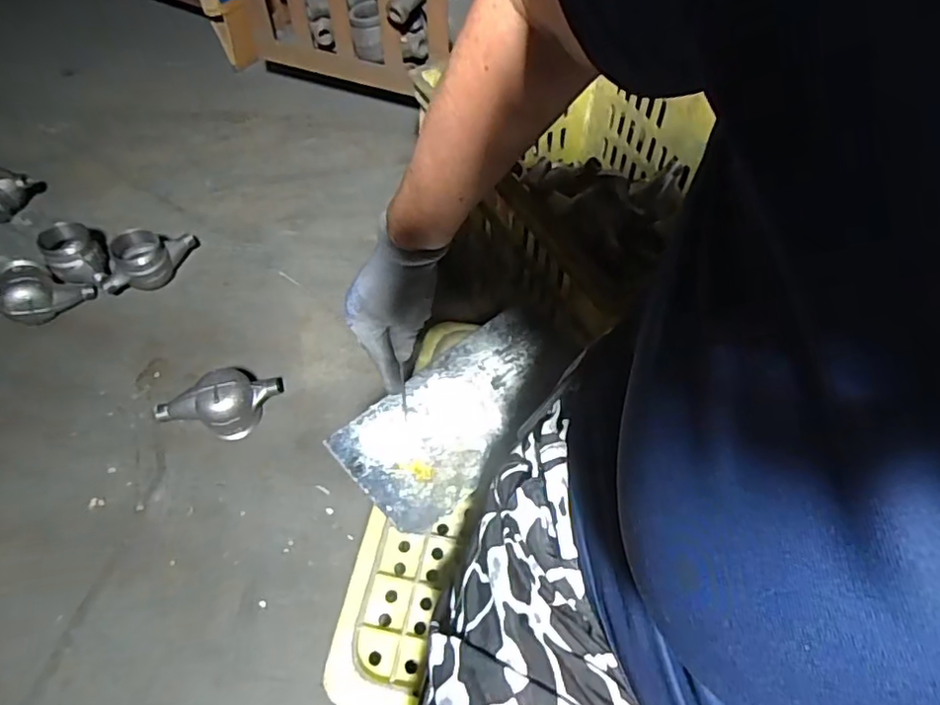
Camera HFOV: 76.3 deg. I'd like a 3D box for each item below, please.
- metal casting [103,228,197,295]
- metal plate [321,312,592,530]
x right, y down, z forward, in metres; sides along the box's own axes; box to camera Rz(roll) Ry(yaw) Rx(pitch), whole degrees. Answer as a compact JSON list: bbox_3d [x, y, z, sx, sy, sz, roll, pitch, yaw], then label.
[{"bbox_3d":[-0.521,-0.158,0.979,0.072,0.074,0.160,26,58,16],"label":"metal casting"},{"bbox_3d":[-0.003,0.044,0.533,0.114,0.008,0.230,38,63,22],"label":"metal plate"}]

